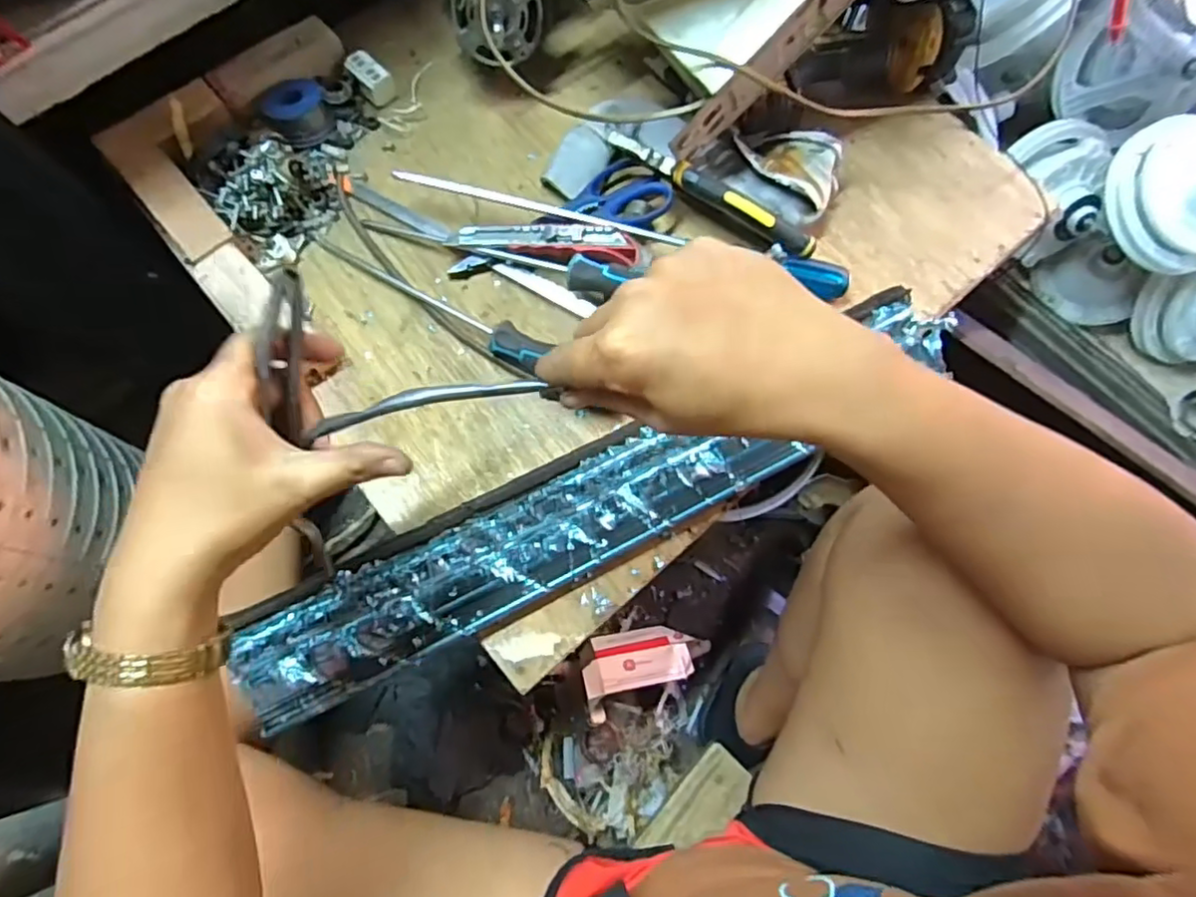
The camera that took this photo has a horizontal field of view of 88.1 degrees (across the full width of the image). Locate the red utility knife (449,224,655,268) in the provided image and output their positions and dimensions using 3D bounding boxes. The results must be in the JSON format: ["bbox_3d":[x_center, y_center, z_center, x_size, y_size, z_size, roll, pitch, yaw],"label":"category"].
[{"bbox_3d":[-0.041,-0.172,0.522,0.163,0.023,0.039,5,72,0],"label":"red utility knife"}]

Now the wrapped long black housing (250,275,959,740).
[{"bbox_3d":[0.007,0.040,0.465,0.554,0.039,0.085,-27,75,-10],"label":"wrapped long black housing"}]

